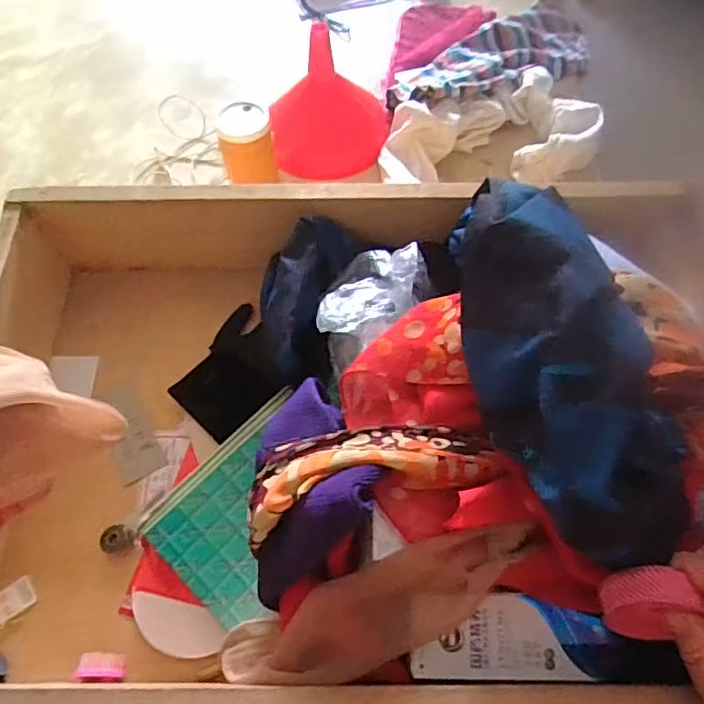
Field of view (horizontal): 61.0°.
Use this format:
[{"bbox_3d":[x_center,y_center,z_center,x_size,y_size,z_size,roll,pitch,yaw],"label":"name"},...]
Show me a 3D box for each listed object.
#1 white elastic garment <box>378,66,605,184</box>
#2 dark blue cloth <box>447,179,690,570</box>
[{"bbox_3d":[0.143,-0.219,0.608,0.222,0.045,0.140,-23,62,-11],"label":"white elastic garment"},{"bbox_3d":[0.111,-0.003,0.316,0.088,0.074,0.208,-11,61,-5],"label":"dark blue cloth"}]

